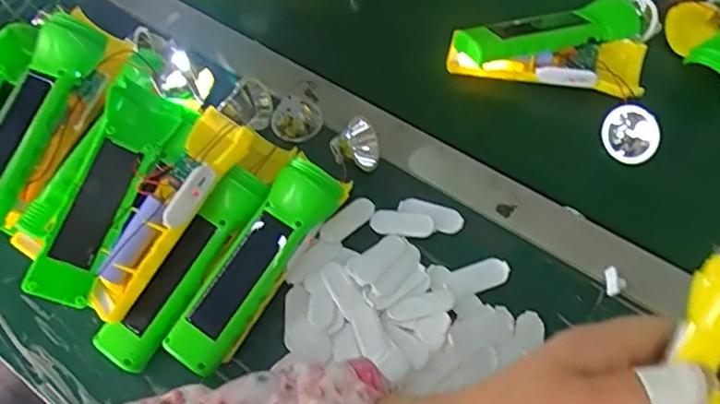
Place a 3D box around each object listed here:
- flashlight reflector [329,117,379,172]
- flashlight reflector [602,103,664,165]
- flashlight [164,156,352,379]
[{"bbox_3d":[-0.005,-0.048,0.461,0.024,0.041,0.039,0,69,35],"label":"flashlight reflector"},{"bbox_3d":[0.217,-0.055,0.454,0.037,0.023,0.042,2,65,4],"label":"flashlight reflector"},{"bbox_3d":[-0.073,0.040,0.407,0.046,0.042,0.171,31,68,18],"label":"flashlight"}]

